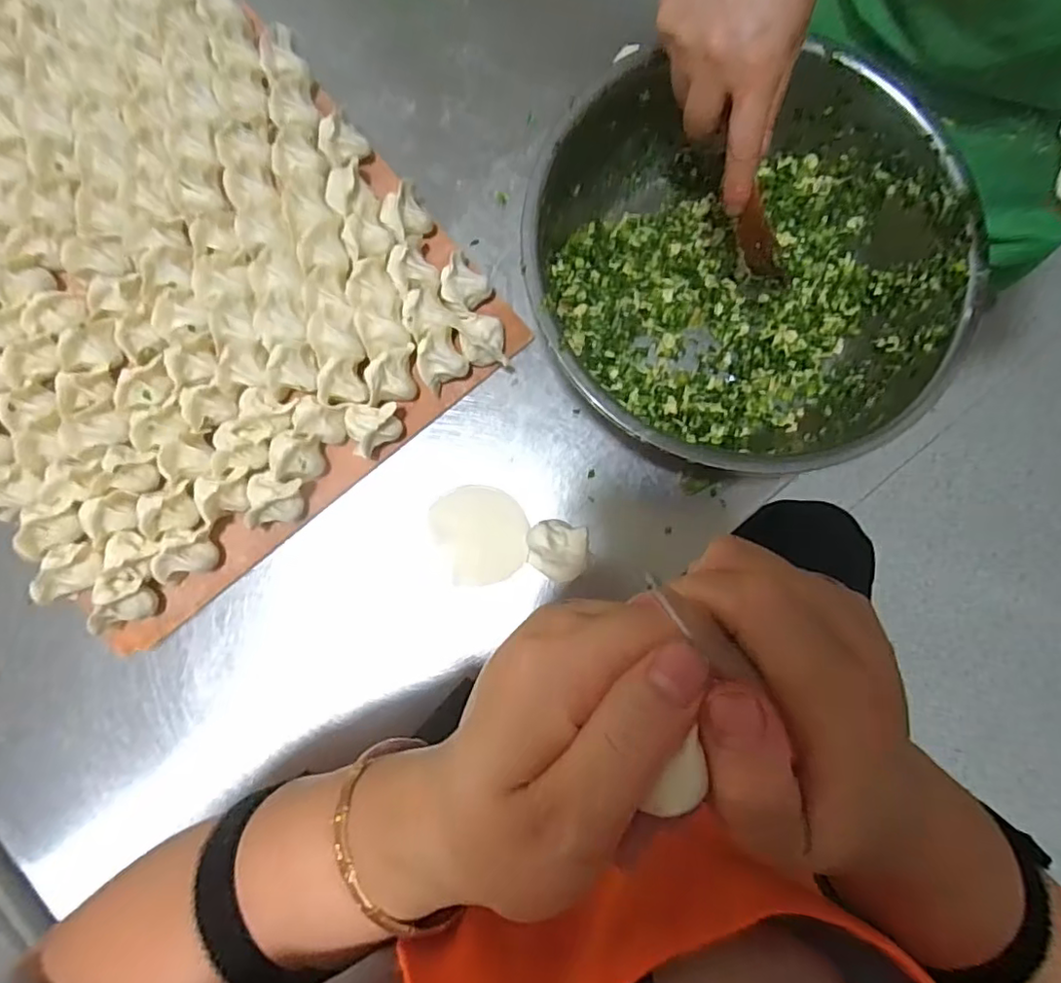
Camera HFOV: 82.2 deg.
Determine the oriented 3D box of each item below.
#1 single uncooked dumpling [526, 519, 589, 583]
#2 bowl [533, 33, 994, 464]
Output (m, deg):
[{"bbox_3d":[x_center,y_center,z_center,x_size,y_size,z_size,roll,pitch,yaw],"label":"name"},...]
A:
[{"bbox_3d":[0.019,0.041,0.420,0.042,0.028,0.040,8,84,-1],"label":"single uncooked dumpling"},{"bbox_3d":[0.137,-0.164,0.416,0.272,0.089,0.275,0,84,-2],"label":"bowl"}]

